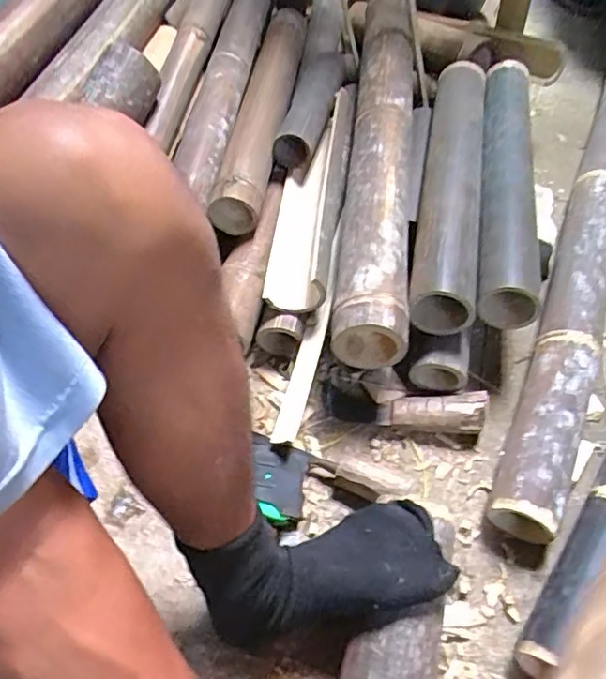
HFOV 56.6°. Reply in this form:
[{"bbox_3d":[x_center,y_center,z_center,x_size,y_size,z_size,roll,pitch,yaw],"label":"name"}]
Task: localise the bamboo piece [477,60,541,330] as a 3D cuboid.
[{"bbox_3d":[0.276,-0.238,0.779,0.075,0.075,0.491,7,64,4],"label":"bamboo piece"}]

